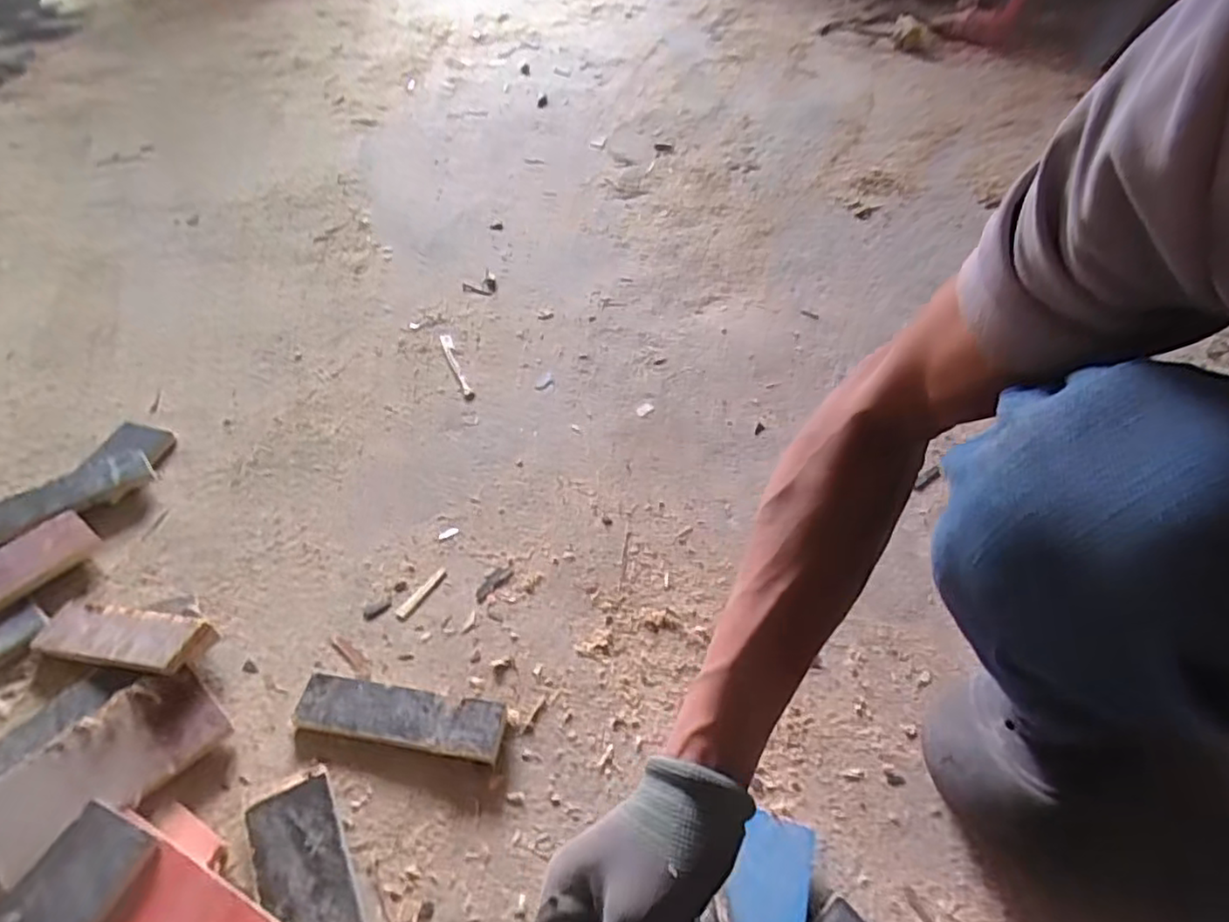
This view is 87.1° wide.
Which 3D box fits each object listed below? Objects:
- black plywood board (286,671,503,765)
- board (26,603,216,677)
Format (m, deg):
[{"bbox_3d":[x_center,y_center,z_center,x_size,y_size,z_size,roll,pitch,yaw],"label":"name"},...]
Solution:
[{"bbox_3d":[-0.174,0.208,0.528,0.167,0.020,0.044,8,47,5],"label":"black plywood board"},{"bbox_3d":[-0.421,0.151,0.552,0.163,0.022,0.050,2,46,16],"label":"board"}]

